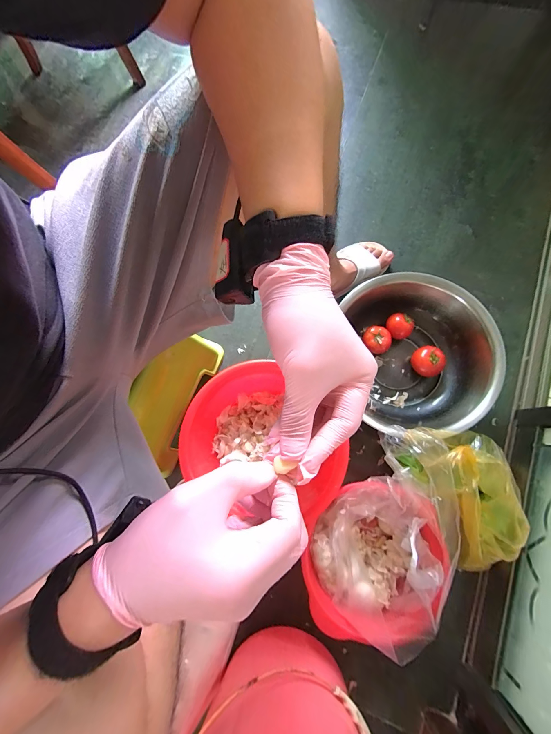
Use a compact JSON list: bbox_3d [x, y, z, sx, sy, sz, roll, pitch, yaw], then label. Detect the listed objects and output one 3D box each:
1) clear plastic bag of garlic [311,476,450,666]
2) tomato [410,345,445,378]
[{"bbox_3d":[0.196,0.355,0.548,0.216,0.217,0.249,43,84,12],"label":"clear plastic bag of garlic"},{"bbox_3d":[0.364,-0.011,0.712,0.060,0.074,0.071,-26,77,-1],"label":"tomato"}]

